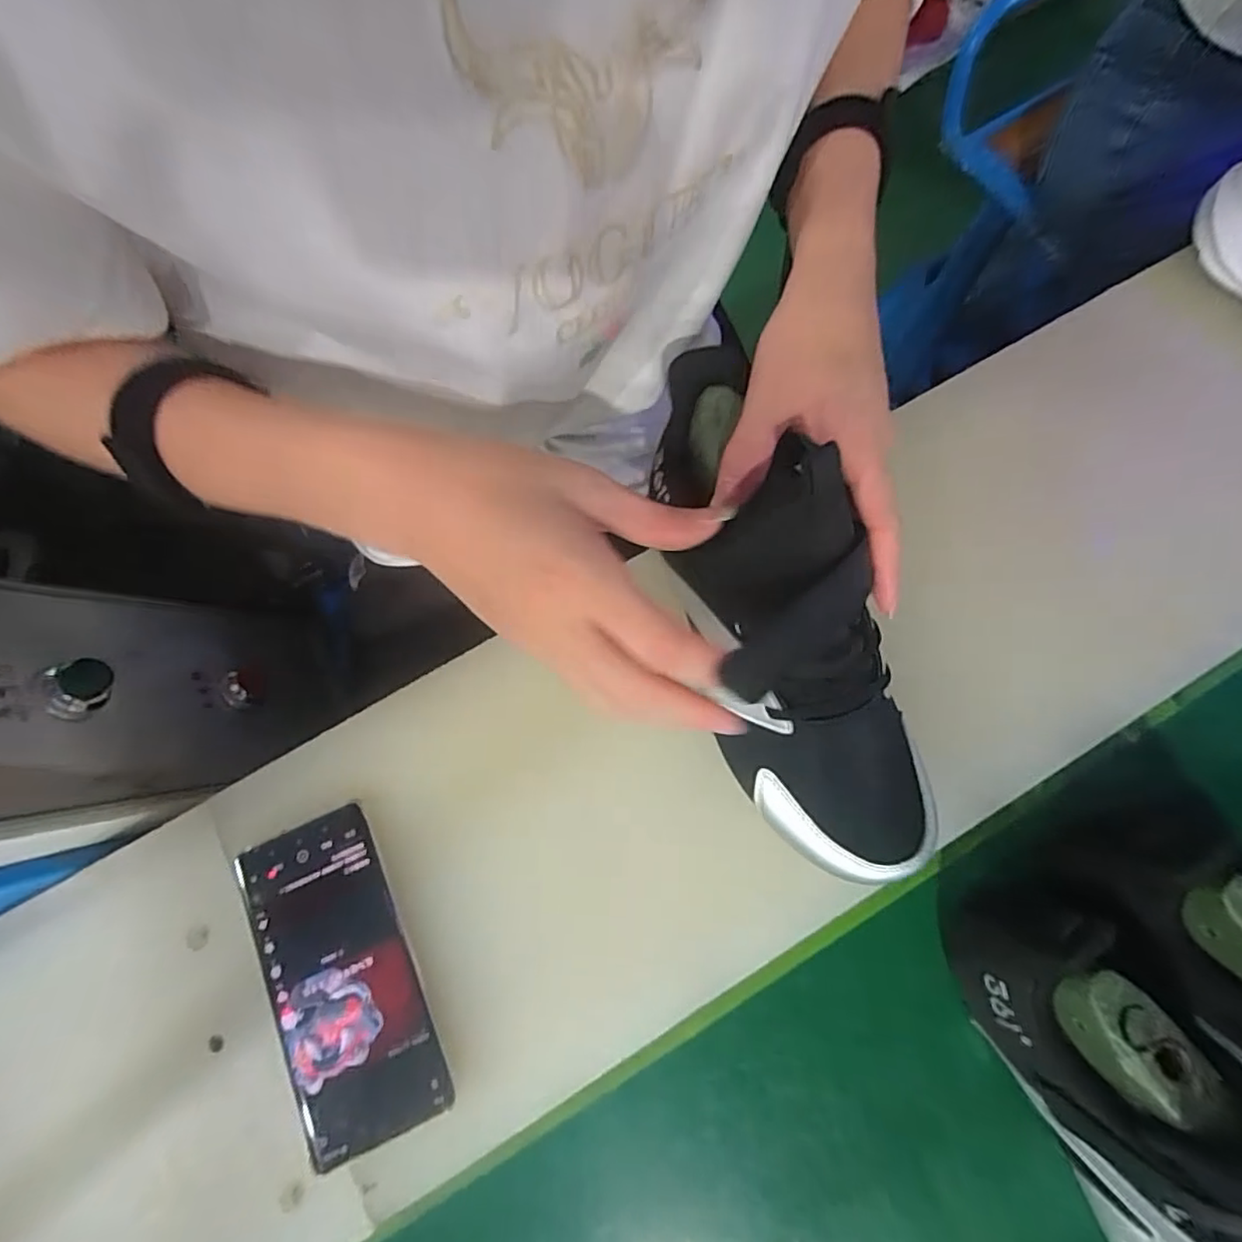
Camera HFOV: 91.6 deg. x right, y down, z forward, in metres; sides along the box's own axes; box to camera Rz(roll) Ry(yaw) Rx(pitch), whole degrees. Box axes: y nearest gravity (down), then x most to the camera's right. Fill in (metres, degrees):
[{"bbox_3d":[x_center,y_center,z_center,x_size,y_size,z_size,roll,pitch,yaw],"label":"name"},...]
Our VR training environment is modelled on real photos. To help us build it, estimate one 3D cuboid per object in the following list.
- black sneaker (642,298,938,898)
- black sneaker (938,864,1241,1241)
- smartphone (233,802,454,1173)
[{"bbox_3d":[0.077,-0.003,0.294,0.084,0.097,0.270,-22,93,-4],"label":"black sneaker"},{"bbox_3d":[0.272,0.259,0.288,0.093,0.108,0.267,-35,77,-7],"label":"black sneaker"},{"bbox_3d":[-0.148,0.187,0.320,0.075,0.013,0.158,-22,76,-4],"label":"smartphone"}]

